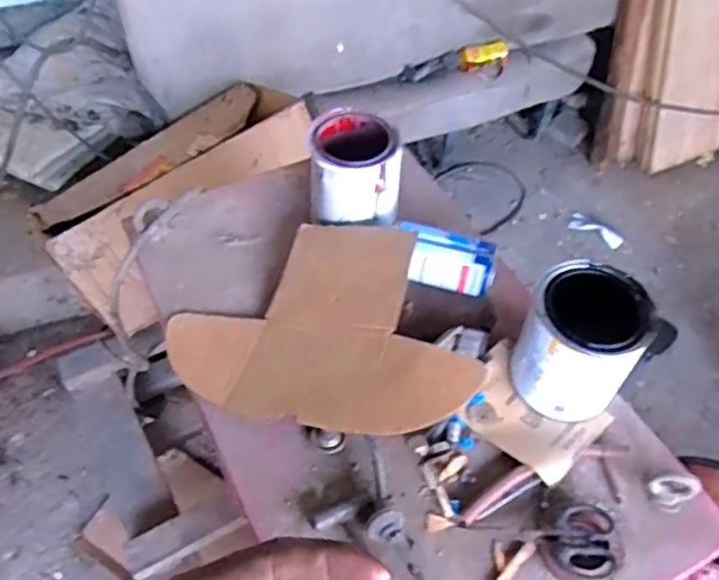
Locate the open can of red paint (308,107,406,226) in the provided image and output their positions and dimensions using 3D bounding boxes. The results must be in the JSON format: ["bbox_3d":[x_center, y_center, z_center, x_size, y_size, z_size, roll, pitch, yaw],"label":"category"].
[{"bbox_3d":[-0.005,-0.149,0.799,0.106,0.094,0.111,1,52,-2],"label":"open can of red paint"}]

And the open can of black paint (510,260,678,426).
[{"bbox_3d":[0.215,0.057,0.656,0.098,0.138,0.101,2,52,-2],"label":"open can of black paint"}]

